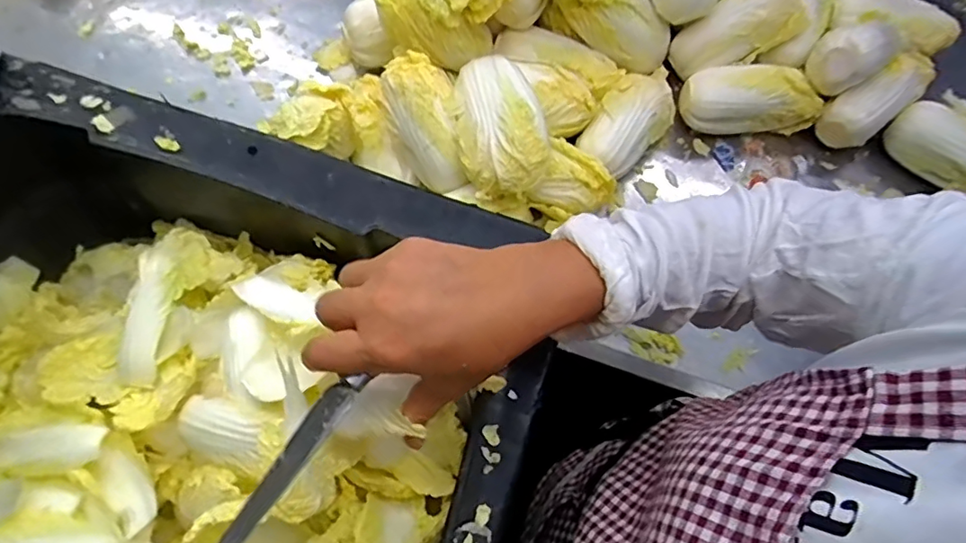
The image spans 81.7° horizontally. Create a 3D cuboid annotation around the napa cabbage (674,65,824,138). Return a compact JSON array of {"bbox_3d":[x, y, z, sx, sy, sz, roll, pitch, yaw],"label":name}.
[{"bbox_3d":[0.300,-0.193,0.632,0.142,0.064,0.057,0,70,-2],"label":"napa cabbage"}]

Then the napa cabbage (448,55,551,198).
[{"bbox_3d":[0.015,-0.143,0.544,0.084,0.057,0.142,-12,70,-6],"label":"napa cabbage"}]

